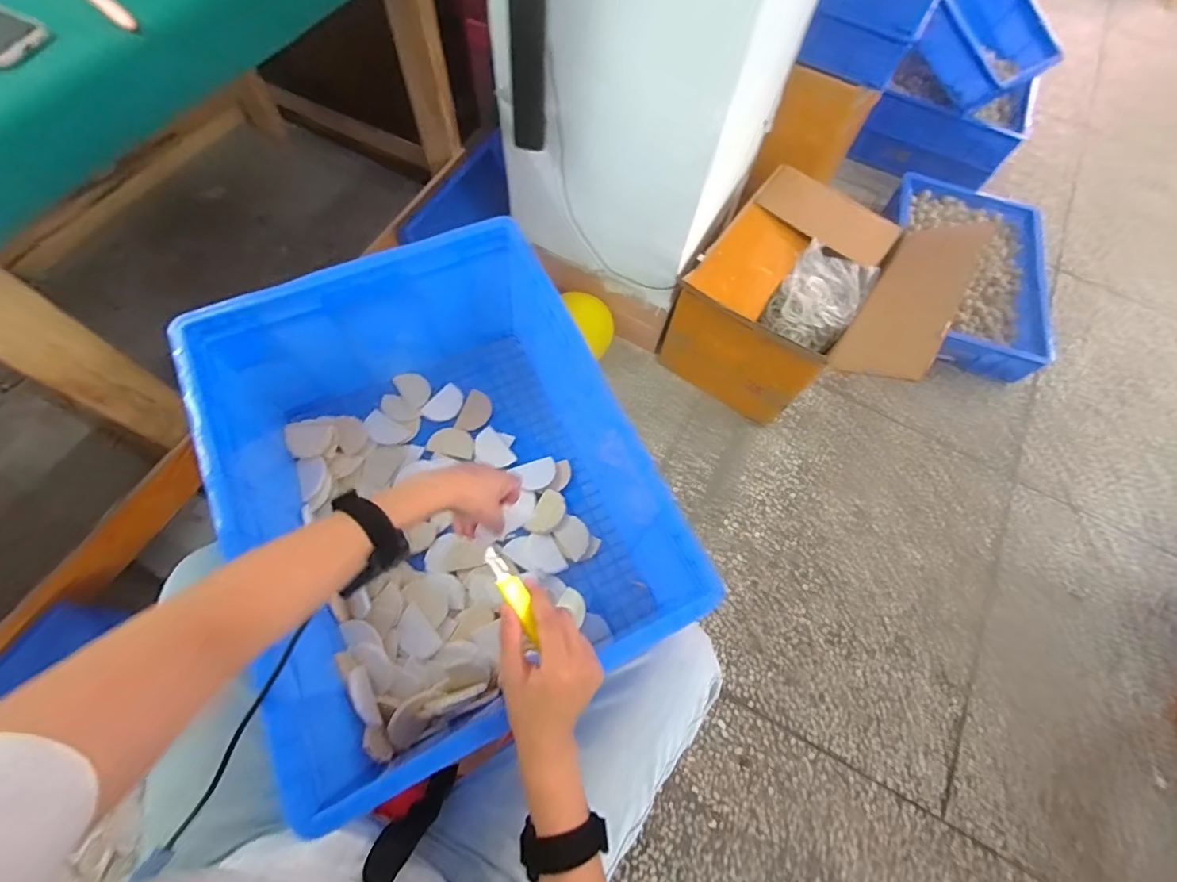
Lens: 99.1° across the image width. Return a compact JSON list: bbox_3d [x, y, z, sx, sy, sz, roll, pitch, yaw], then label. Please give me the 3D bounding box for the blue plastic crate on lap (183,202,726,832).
[{"bbox_3d":[-0.151,0.050,0.615,0.413,0.259,0.516,-25,69,-7],"label":"blue plastic crate on lap"}]

